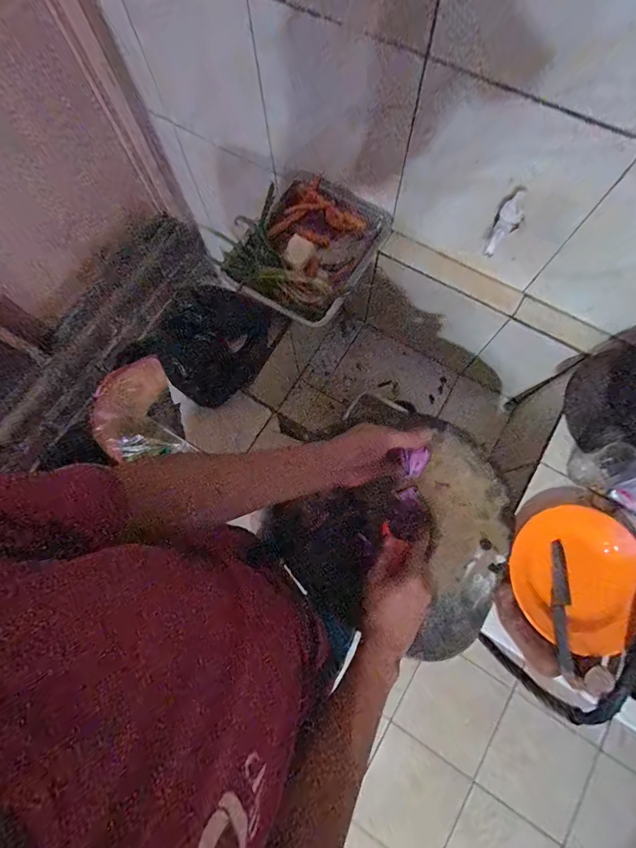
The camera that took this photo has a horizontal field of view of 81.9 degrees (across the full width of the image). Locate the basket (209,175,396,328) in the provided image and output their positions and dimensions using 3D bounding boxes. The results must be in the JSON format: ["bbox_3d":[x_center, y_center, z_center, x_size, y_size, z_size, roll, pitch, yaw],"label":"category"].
[{"bbox_3d":[-0.027,-0.343,0.726,0.242,0.070,0.265,26,77,8],"label":"basket"}]

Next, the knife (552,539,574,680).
[{"bbox_3d":[0.382,0.284,0.575,0.021,0.019,0.192,13,63,4],"label":"knife"}]

